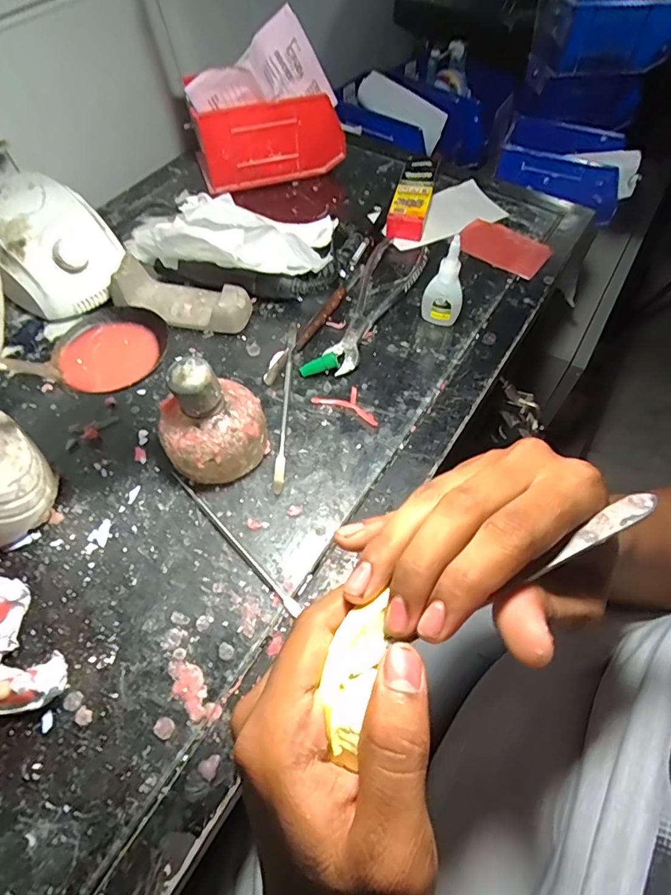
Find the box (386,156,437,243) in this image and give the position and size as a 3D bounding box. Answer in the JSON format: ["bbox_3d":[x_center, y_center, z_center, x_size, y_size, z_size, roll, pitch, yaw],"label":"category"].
[{"bbox_3d":[0.087,-0.279,0.546,0.043,0.035,0.107,12,58,7],"label":"box"}]

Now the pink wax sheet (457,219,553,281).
[{"bbox_3d":[0.185,-0.220,0.525,0.093,0.010,0.065,33,62,17],"label":"pink wax sheet"}]

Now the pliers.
[{"bbox_3d":[0.043,-0.143,0.472,0.056,0.012,0.195,17,58,10],"label":"pliers"}]

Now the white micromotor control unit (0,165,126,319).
[{"bbox_3d":[-0.273,-0.192,0.462,0.109,0.080,0.138,-36,64,-21],"label":"white micromotor control unit"}]

